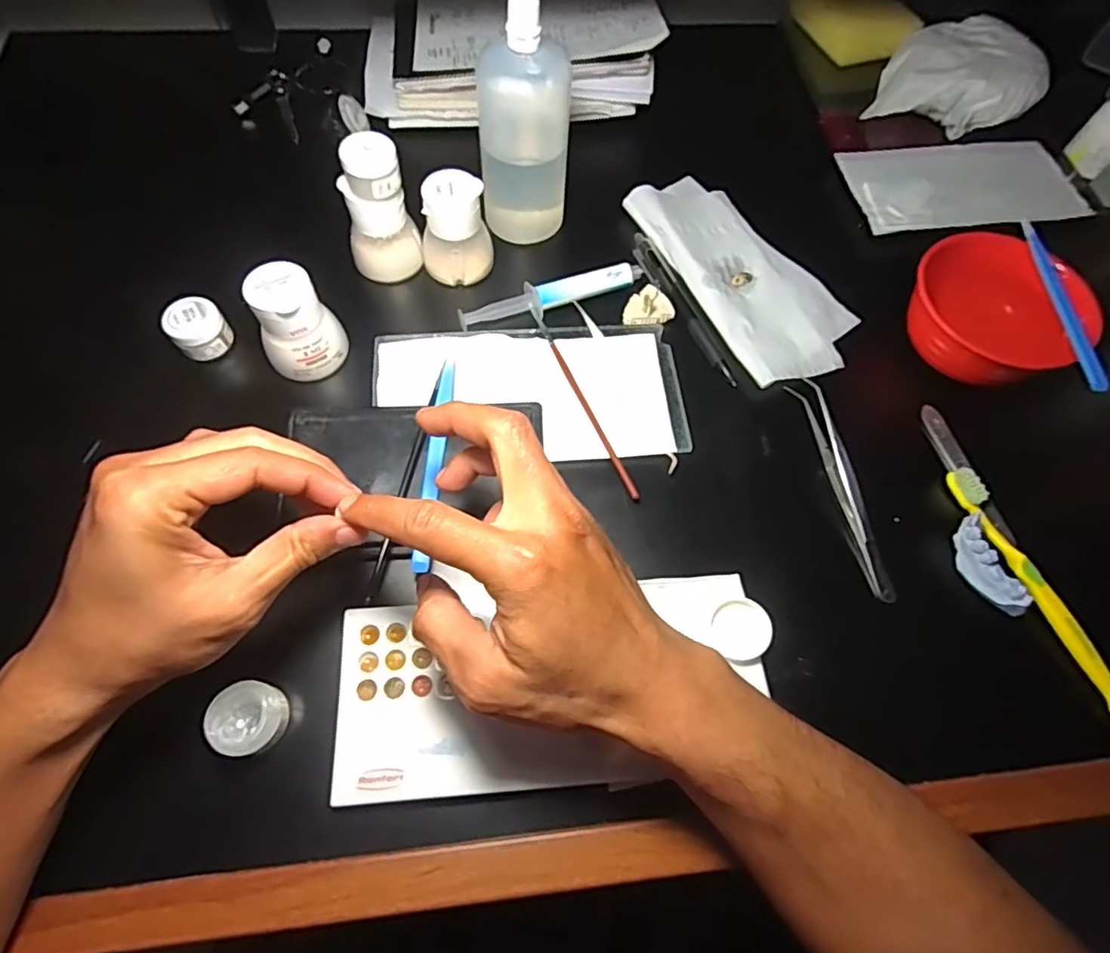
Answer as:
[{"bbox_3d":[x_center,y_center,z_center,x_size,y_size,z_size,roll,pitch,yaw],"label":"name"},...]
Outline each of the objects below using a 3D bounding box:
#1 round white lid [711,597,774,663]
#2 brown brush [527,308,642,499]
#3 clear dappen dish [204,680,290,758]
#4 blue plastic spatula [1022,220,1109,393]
[{"bbox_3d":[0.101,0.083,0.319,0.029,0.011,0.032,27,67,10],"label":"round white lid"},{"bbox_3d":[0.016,-0.053,0.383,0.006,0.004,0.158,-22,68,-12],"label":"brown brush"},{"bbox_3d":[-0.149,0.118,0.287,0.030,0.025,0.032,1,65,-2],"label":"clear dappen dish"},{"bbox_3d":[0.320,-0.112,0.372,0.009,0.007,0.137,2,65,-1],"label":"blue plastic spatula"}]

